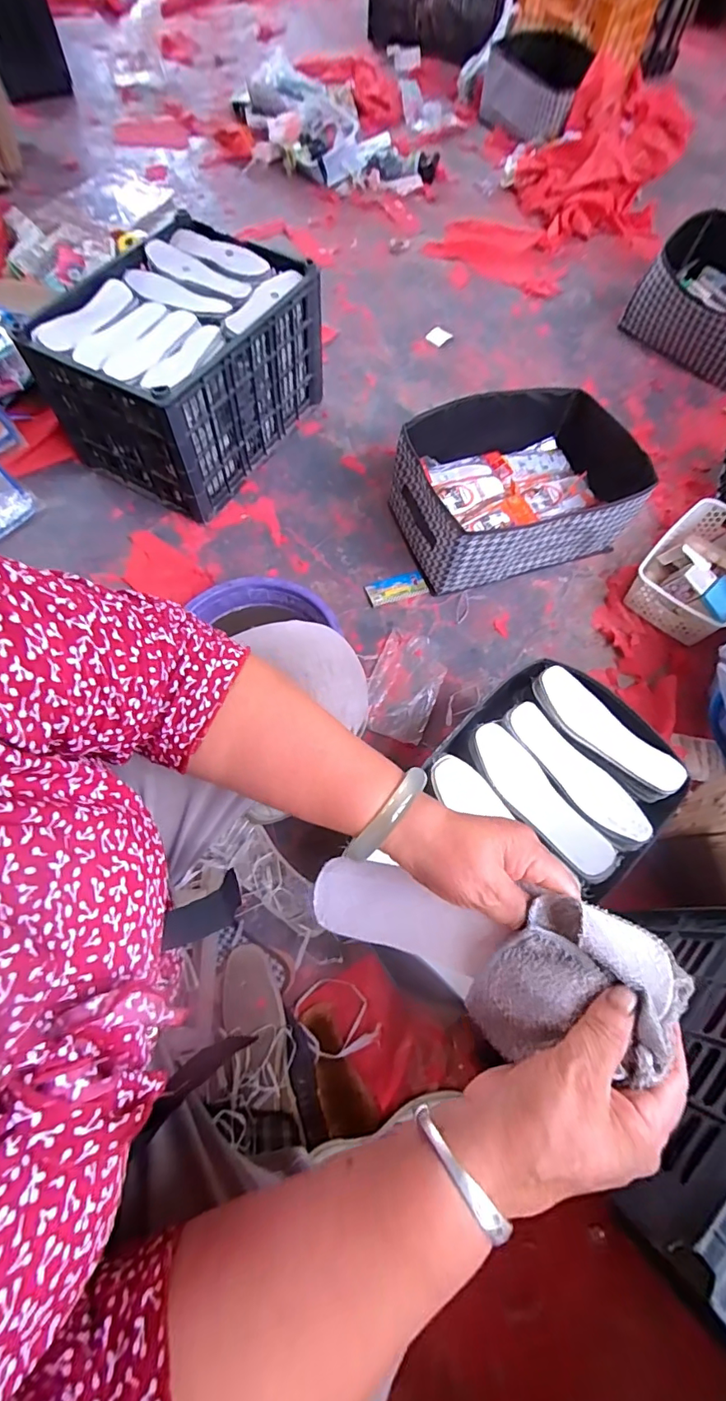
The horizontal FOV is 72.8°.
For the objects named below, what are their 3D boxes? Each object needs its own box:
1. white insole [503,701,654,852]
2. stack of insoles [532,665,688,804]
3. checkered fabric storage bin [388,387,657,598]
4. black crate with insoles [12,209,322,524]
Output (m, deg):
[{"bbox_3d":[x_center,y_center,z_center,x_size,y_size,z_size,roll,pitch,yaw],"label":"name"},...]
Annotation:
[{"bbox_3d":[0.294,0.096,0.674,0.077,0.021,0.229,-28,70,-28],"label":"white insole"},{"bbox_3d":[0.337,0.050,0.706,0.076,0.038,0.233,-37,73,-17],"label":"stack of insoles"},{"bbox_3d":[0.310,-0.428,1.002,0.455,0.177,0.325,-19,69,-11],"label":"checkered fabric storage bin"},{"bbox_3d":[-0.368,-0.708,1.064,0.382,0.287,0.490,29,69,10],"label":"black crate with insoles"}]

